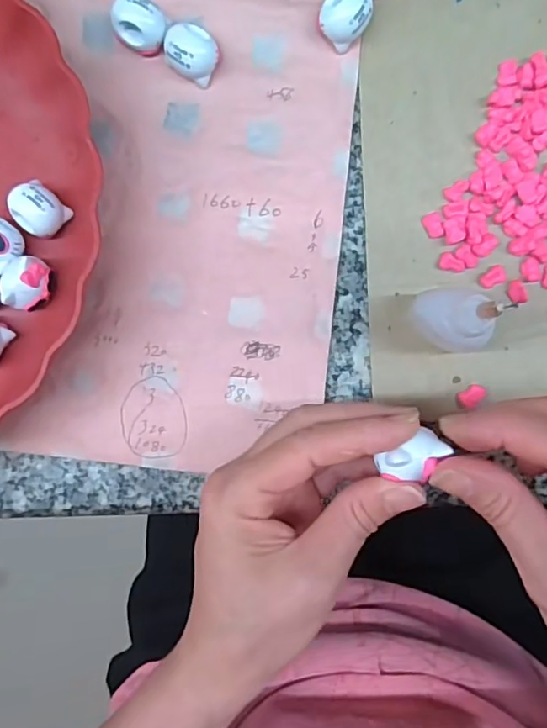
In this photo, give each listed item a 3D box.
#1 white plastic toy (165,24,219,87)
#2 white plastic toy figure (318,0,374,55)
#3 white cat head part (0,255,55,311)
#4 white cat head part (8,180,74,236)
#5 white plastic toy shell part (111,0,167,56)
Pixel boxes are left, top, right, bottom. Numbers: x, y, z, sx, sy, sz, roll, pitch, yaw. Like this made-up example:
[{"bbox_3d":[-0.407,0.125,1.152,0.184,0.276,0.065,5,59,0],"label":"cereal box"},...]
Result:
[{"bbox_3d":[-0.039,-0.151,0.275,0.024,0.019,0.026,0,92,3],"label":"white plastic toy"},{"bbox_3d":[0.034,-0.166,0.271,0.024,0.017,0.025,0,92,3],"label":"white plastic toy figure"},{"bbox_3d":[-0.120,-0.039,0.276,0.023,0.021,0.026,26,93,2],"label":"white cat head part"},{"bbox_3d":[-0.114,-0.074,0.275,0.022,0.020,0.023,0,92,3],"label":"white cat head part"},{"bbox_3d":[-0.064,-0.163,0.275,0.024,0.023,0.020,5,92,3],"label":"white plastic toy shell part"}]

